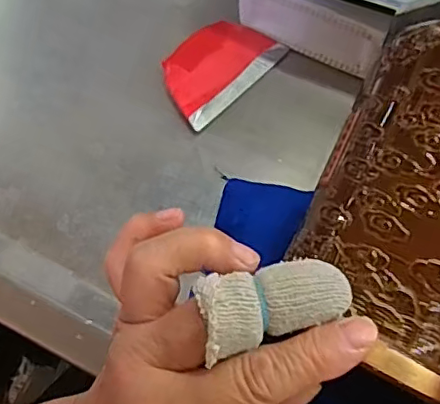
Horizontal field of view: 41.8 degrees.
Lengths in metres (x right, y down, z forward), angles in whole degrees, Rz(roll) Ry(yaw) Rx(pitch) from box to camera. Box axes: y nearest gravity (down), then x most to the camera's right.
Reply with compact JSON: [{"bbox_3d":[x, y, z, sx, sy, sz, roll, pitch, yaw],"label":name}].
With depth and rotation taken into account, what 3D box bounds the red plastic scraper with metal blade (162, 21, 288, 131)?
[{"bbox_3d":[-0.002,-0.096,0.402,0.053,0.008,0.087,42,75,15],"label":"red plastic scraper with metal blade"}]

